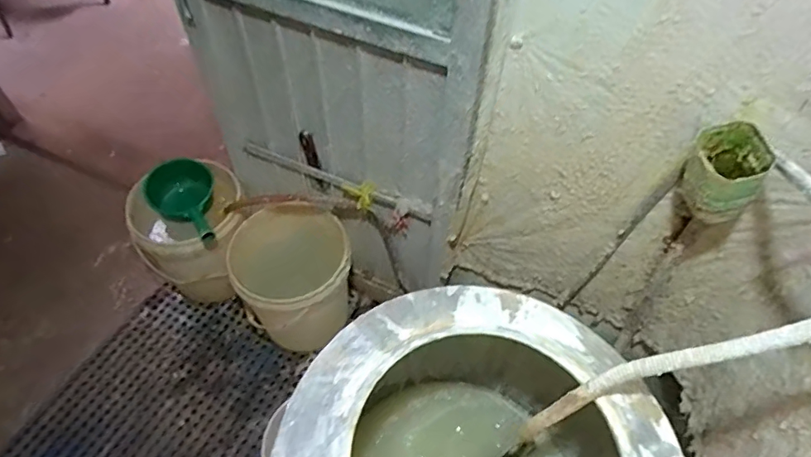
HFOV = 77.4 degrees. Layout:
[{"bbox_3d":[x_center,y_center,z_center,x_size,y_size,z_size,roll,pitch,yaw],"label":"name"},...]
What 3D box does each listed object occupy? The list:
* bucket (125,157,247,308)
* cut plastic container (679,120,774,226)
[{"bbox_3d":[-0.629,0.028,1.565,0.297,0.437,0.304,1,53,-1],"label":"bucket"},{"bbox_3d":[0.467,-0.084,0.746,0.091,0.136,0.109,26,57,17],"label":"cut plastic container"}]

